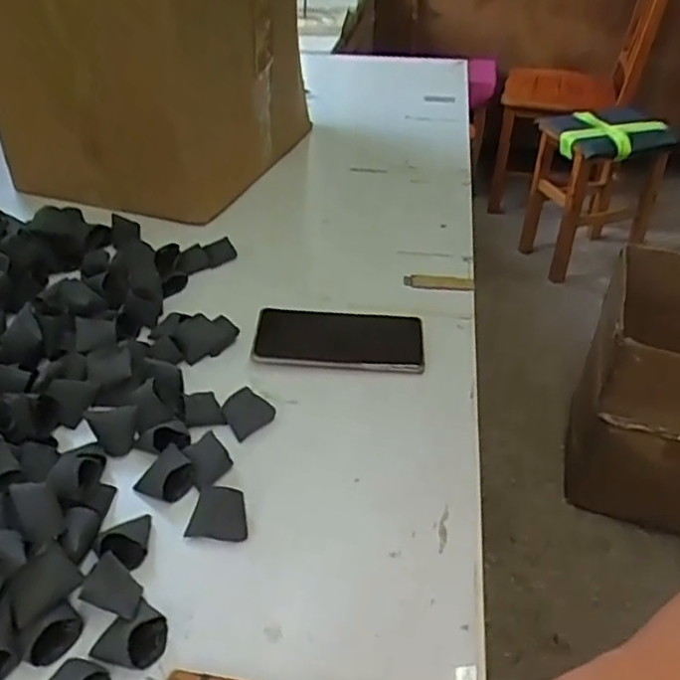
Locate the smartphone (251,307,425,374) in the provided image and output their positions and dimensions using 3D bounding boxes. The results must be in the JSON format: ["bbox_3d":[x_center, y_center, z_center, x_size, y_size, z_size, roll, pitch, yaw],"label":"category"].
[{"bbox_3d":[0.000,-0.001,0.634,0.158,0.009,0.079,6,42,1],"label":"smartphone"}]

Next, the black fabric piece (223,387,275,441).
[{"bbox_3d":[-0.078,0.060,0.560,0.040,0.006,0.036,-32,82,-29],"label":"black fabric piece"}]

